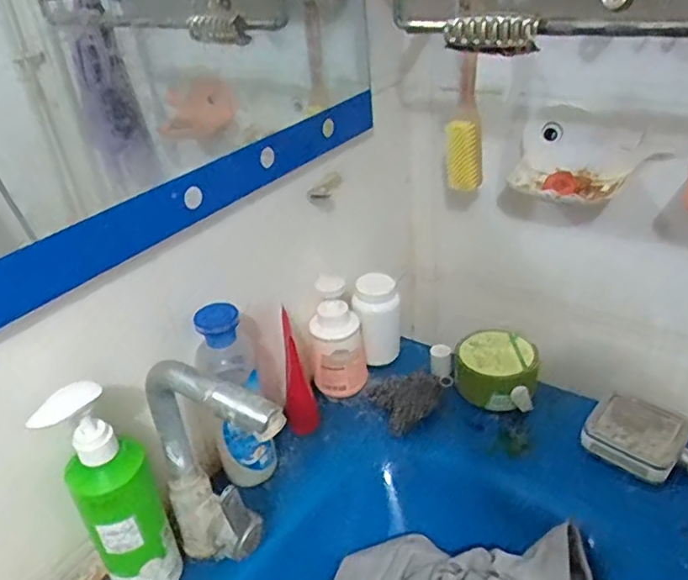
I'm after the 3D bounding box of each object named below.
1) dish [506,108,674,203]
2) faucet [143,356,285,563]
[{"bbox_3d":[0.277,-0.158,0.683,0.160,0.078,0.114,8,34,21],"label":"dish"},{"bbox_3d":[-0.101,0.178,0.523,0.156,0.261,0.047,21,40,36],"label":"faucet"}]

